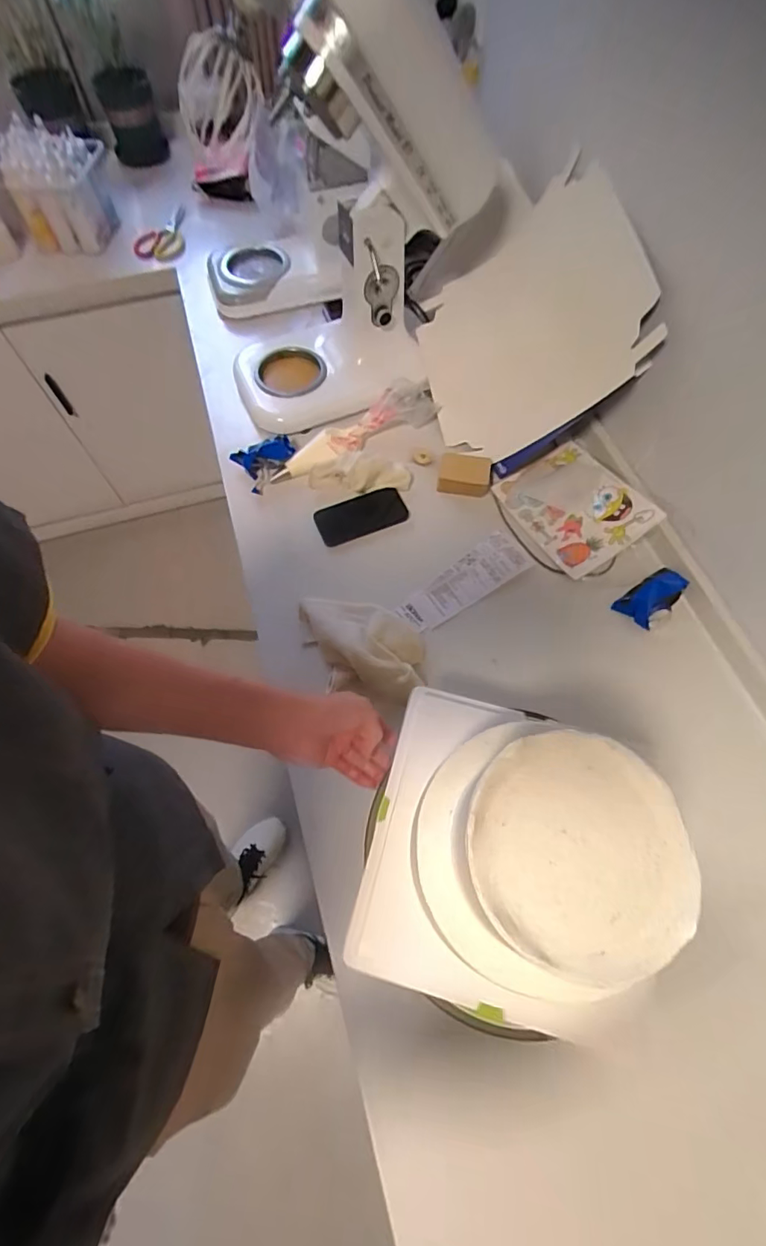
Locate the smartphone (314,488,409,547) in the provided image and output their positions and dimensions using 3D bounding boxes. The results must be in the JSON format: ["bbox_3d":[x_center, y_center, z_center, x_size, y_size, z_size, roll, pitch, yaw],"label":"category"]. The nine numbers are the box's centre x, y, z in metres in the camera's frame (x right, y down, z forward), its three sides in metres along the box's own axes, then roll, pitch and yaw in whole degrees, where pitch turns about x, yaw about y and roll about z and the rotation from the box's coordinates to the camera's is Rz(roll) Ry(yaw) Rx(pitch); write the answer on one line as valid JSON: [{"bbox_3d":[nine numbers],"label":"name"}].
[{"bbox_3d":[-0.038,-0.180,0.846,0.147,0.010,0.078,-22,71,-3],"label":"smartphone"}]

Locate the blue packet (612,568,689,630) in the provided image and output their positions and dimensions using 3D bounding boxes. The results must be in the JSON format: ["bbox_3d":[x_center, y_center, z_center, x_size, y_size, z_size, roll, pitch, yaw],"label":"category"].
[{"bbox_3d":[0.408,-0.041,0.763,0.097,0.027,0.058,-37,69,-16],"label":"blue packet"}]

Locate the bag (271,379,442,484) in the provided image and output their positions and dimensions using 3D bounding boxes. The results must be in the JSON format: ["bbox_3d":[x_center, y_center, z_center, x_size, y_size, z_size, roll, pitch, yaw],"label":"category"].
[{"bbox_3d":[-0.037,-0.339,0.886,0.330,0.085,0.075,-36,68,-16],"label":"bag"}]

